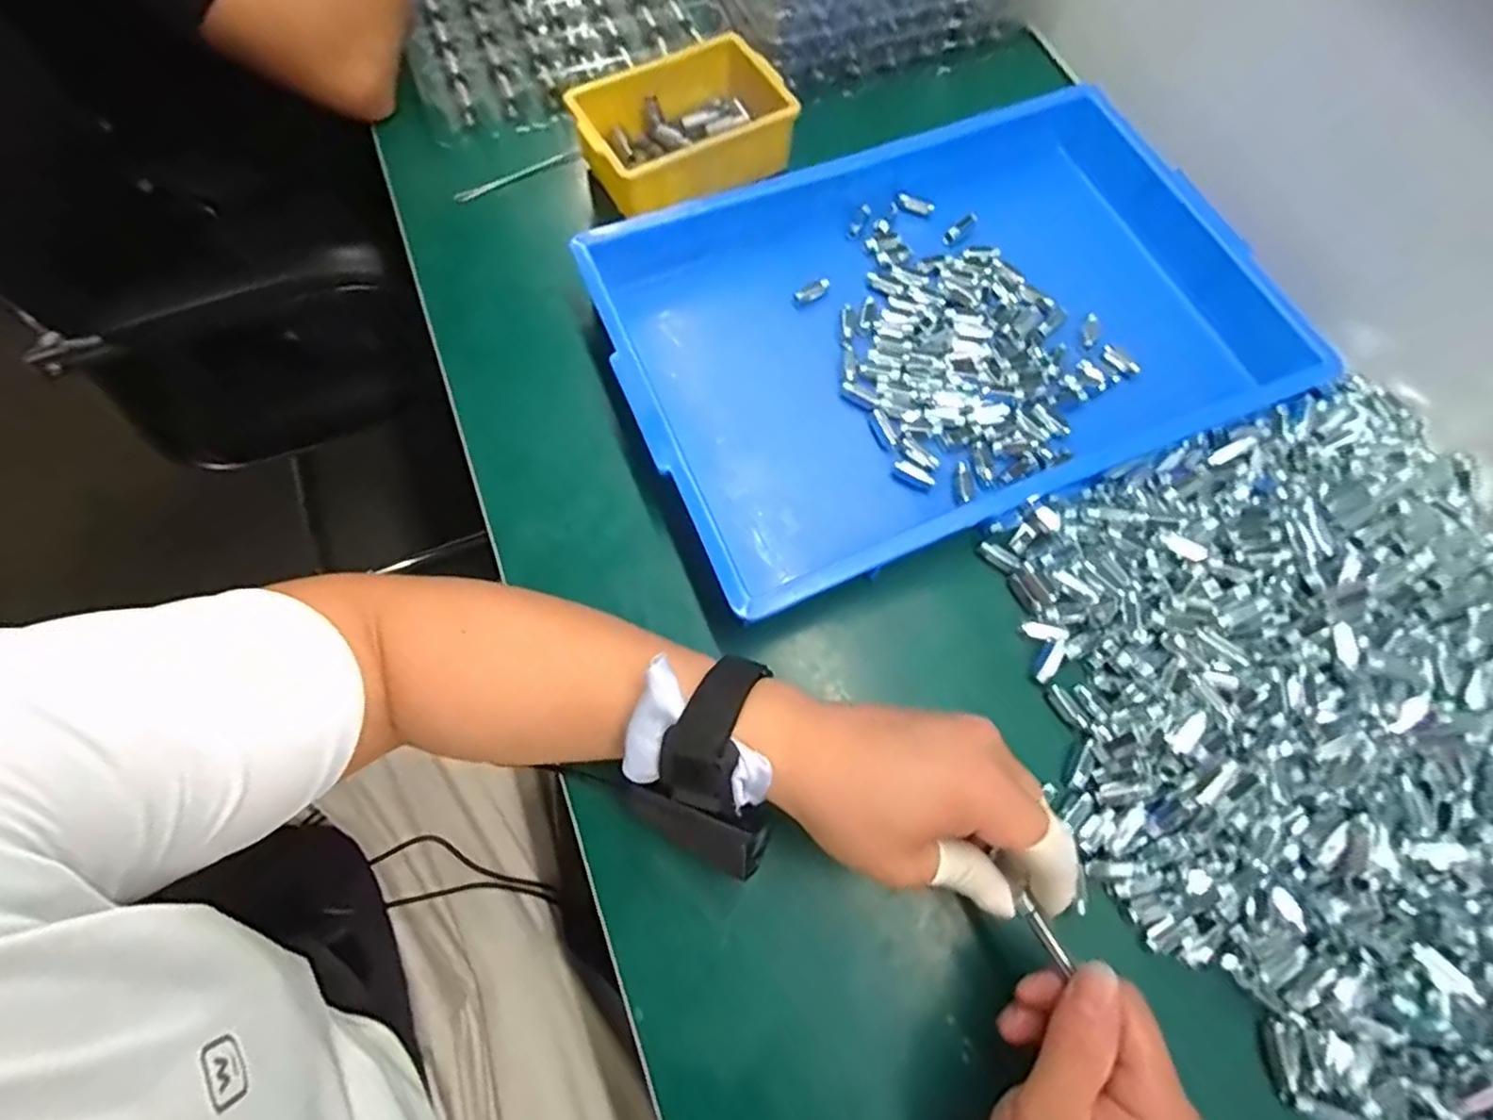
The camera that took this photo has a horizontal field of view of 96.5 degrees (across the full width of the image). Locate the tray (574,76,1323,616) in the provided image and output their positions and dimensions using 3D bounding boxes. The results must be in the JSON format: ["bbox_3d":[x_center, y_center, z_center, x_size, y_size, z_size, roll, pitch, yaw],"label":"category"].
[{"bbox_3d":[0.131,-0.163,0.447,0.419,0.053,0.286,-22,72,-7],"label":"tray"}]

